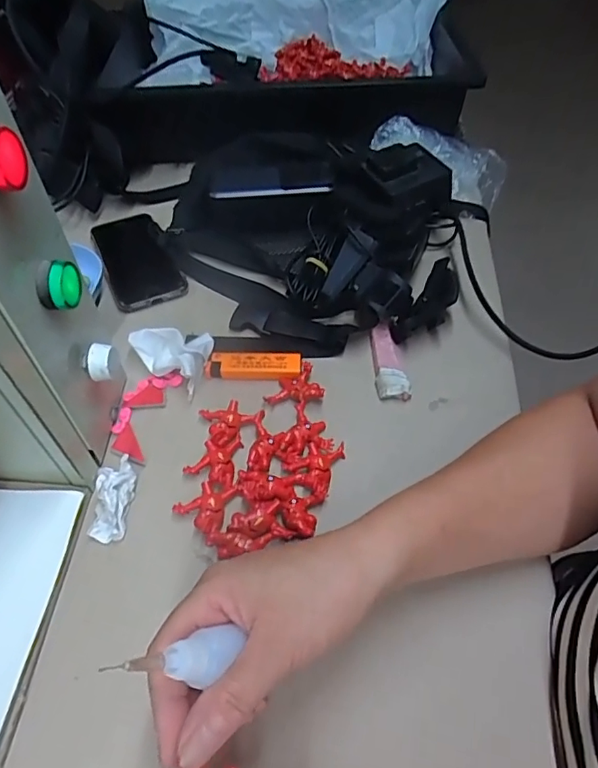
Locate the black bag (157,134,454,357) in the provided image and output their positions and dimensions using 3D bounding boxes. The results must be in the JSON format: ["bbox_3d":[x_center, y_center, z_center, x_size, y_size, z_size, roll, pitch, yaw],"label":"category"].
[{"bbox_3d":[0.014,-0.160,0.524,0.293,0.065,0.285,5,52,0],"label":"black bag"}]

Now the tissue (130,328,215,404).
[{"bbox_3d":[-0.105,-0.029,0.445,0.071,0.025,0.051,27,55,16],"label":"tissue"}]

